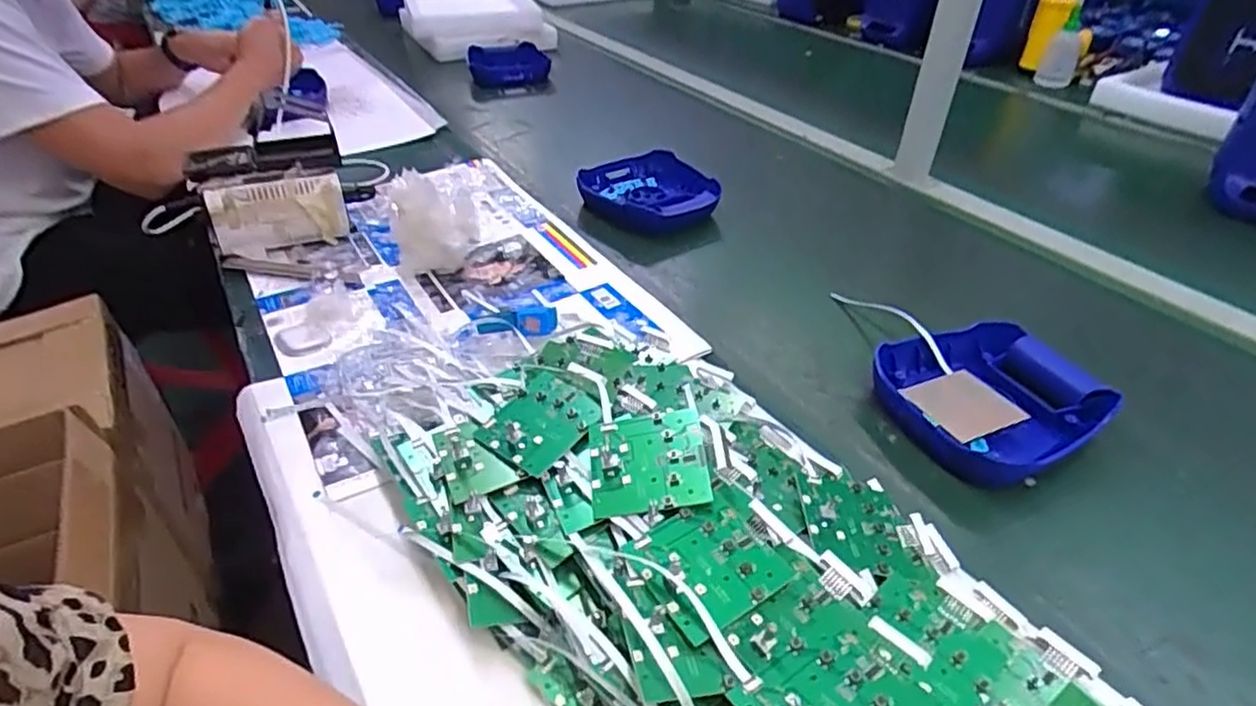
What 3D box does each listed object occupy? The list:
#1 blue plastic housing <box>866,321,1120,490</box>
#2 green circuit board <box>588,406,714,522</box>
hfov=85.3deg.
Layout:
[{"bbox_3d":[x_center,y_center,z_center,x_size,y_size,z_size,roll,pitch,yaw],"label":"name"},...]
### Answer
[{"bbox_3d":[0.331,0.038,0.619,0.171,0.050,0.161,-13,40,-17],"label":"blue plastic housing"},{"bbox_3d":[0.013,0.074,0.462,0.077,0.013,0.074,-10,50,4],"label":"green circuit board"}]

